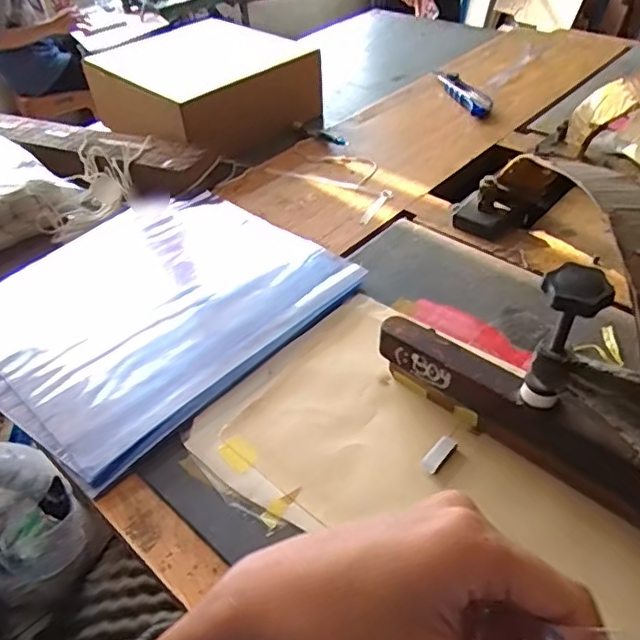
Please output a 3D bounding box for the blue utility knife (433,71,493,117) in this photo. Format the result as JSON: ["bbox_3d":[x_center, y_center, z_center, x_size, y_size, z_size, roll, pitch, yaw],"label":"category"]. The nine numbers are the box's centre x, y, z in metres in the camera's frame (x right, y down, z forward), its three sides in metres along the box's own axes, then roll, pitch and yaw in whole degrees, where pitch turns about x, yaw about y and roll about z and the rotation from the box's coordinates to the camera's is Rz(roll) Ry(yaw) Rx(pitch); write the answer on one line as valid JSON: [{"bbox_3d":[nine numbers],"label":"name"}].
[{"bbox_3d":[0.228,-0.359,0.897,0.041,0.022,0.163,-10,43,-7],"label":"blue utility knife"}]

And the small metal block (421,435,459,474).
[{"bbox_3d":[0.086,0.097,0.413,0.012,0.009,0.032,30,52,31],"label":"small metal block"}]

